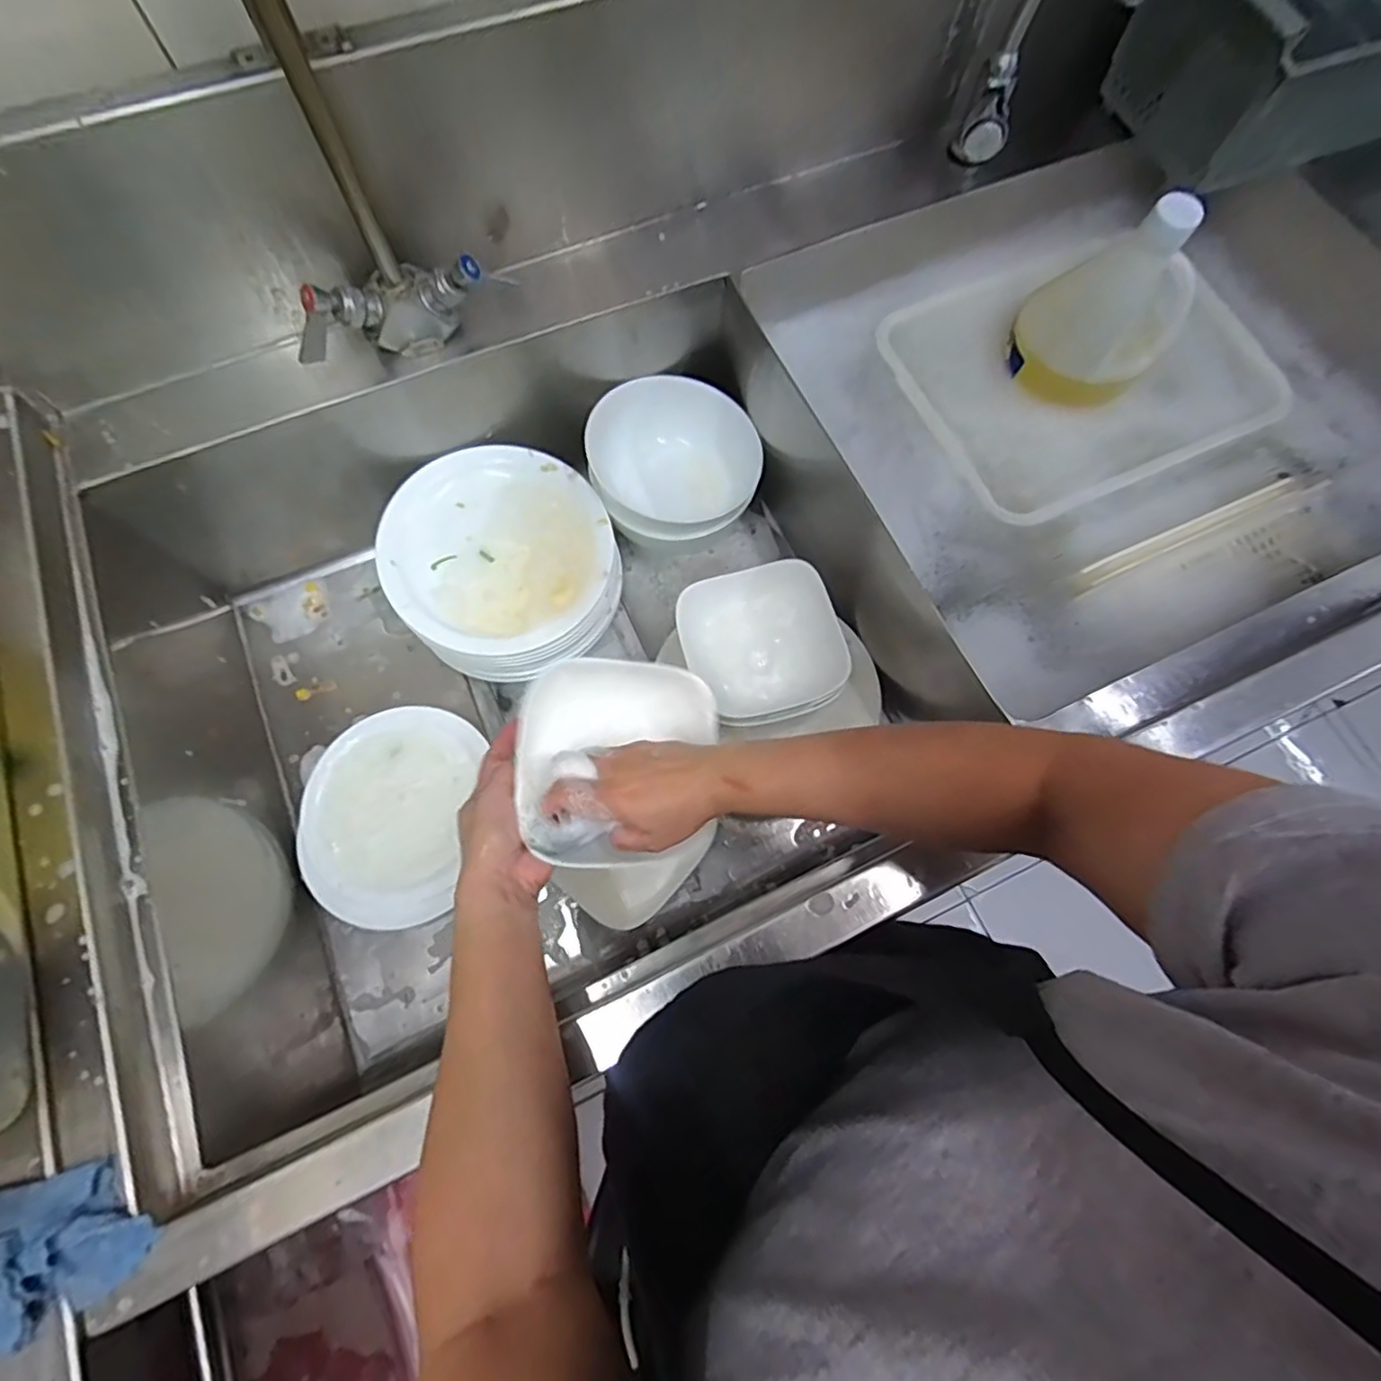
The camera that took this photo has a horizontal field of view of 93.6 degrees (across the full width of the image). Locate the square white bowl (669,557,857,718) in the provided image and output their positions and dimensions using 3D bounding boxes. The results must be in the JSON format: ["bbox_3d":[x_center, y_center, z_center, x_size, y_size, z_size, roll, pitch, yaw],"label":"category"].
[{"bbox_3d":[0.066,-0.052,0.630,0.145,0.040,0.145,-17,73,-6],"label":"square white bowl"}]

